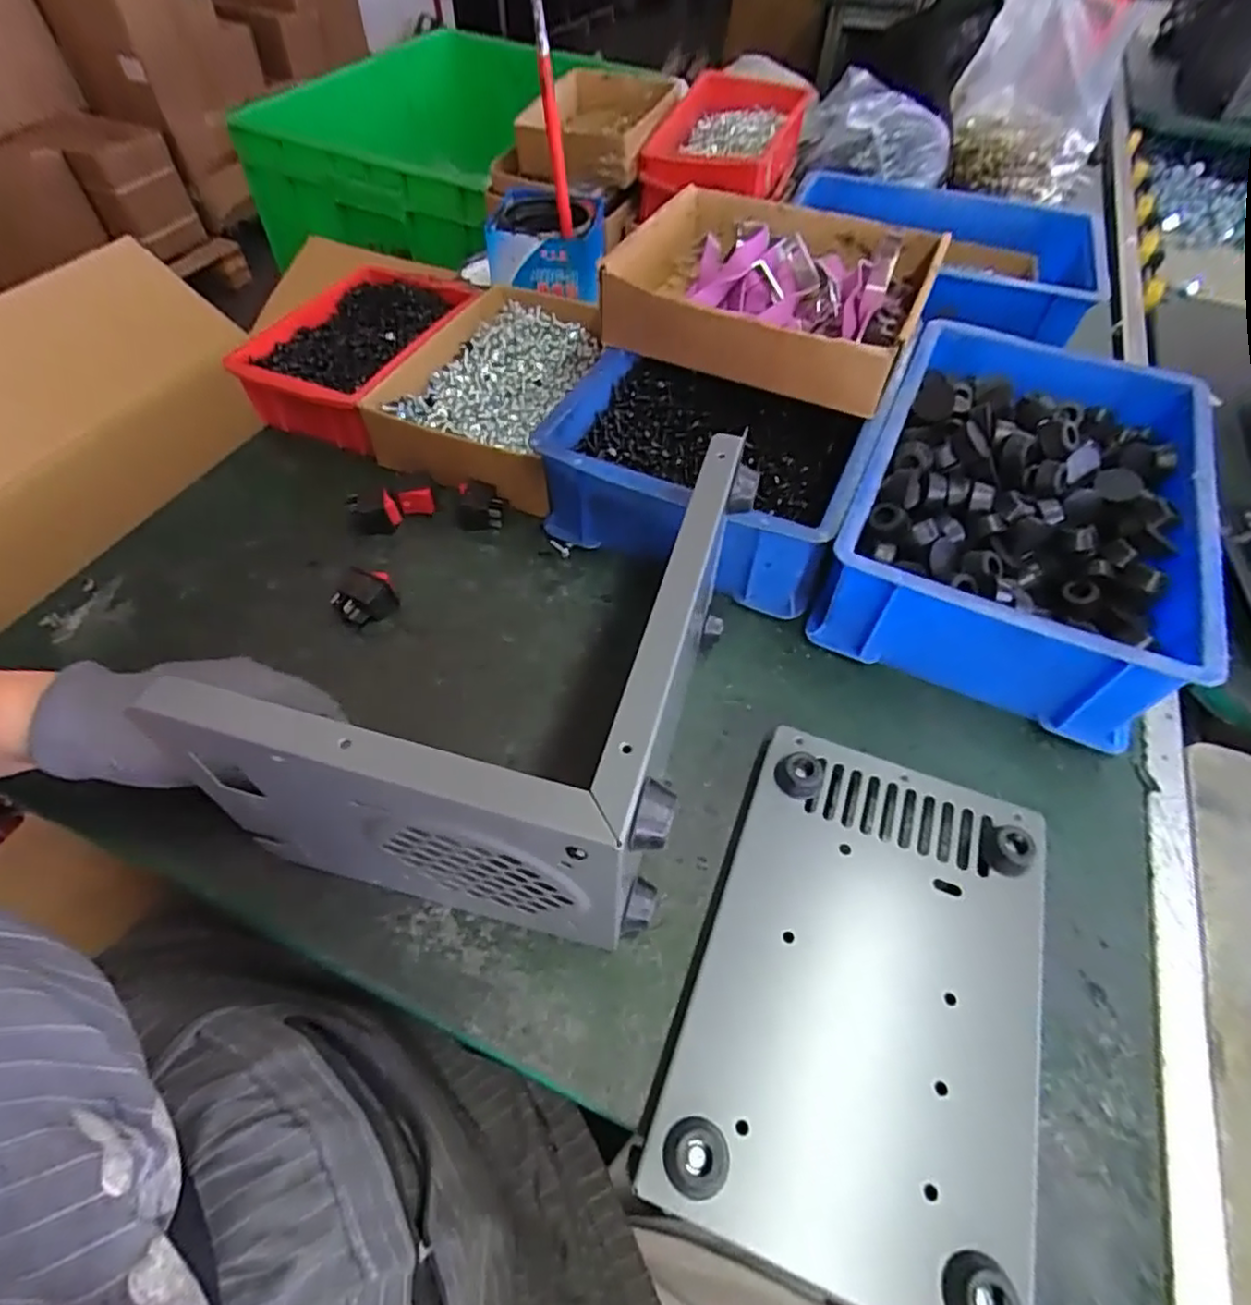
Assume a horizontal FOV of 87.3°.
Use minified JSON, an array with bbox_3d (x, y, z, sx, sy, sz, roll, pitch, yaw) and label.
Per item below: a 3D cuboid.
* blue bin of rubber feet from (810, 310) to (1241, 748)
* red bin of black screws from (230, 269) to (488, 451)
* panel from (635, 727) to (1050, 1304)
[{"bbox_3d":[0.271,-0.105,0.458,0.196,0.093,0.301,22,57,14],"label":"blue bin of rubber feet"},{"bbox_3d":[-0.229,-0.264,0.578,0.127,0.061,0.199,18,56,11],"label":"red bin of black screws"},{"bbox_3d":[0.113,0.153,0.308,0.148,0.025,0.227,19,56,12],"label":"panel"}]

